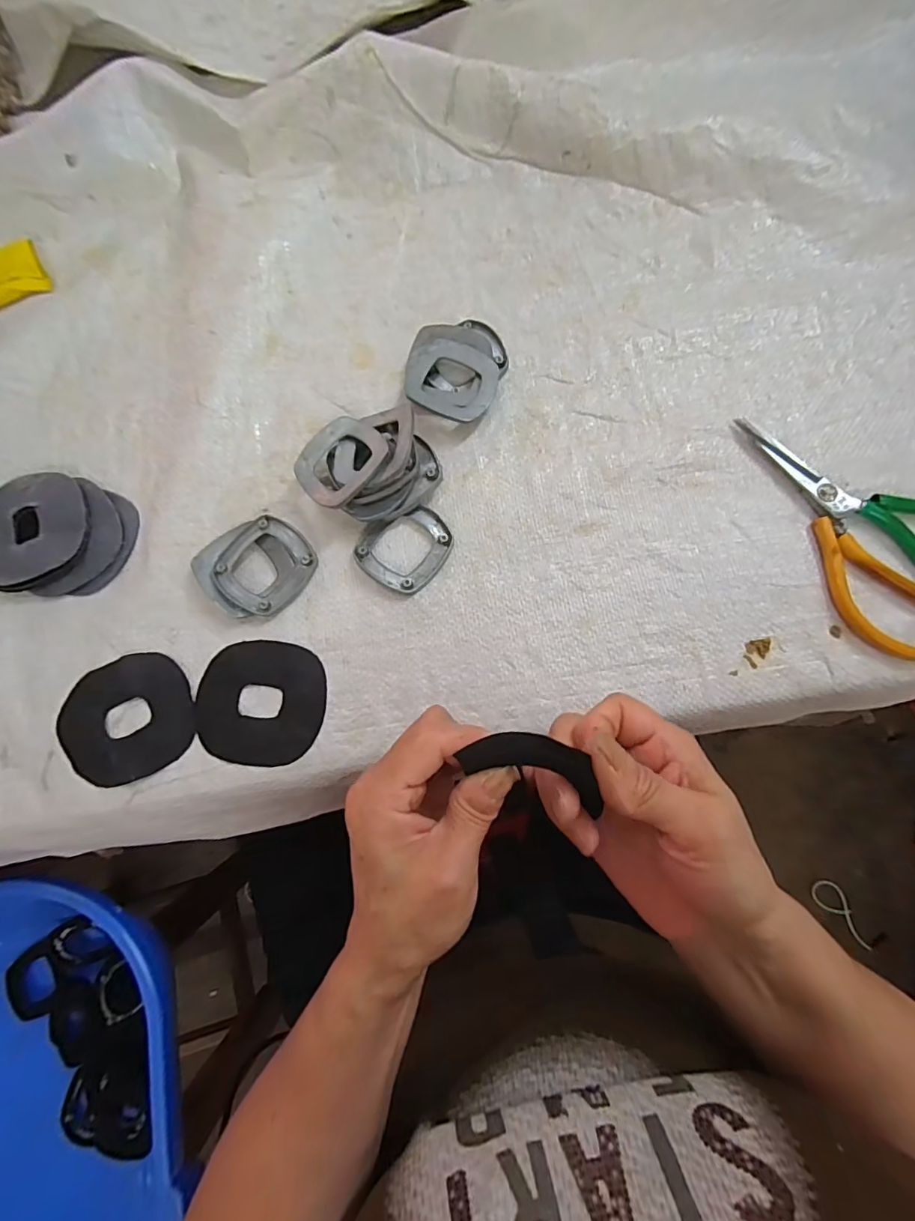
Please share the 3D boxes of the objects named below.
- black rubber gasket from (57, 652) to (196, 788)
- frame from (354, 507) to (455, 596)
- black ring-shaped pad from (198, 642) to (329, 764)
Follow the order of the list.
[{"bbox_3d":[-0.210,0.068,0.321,0.080,0.004,0.076,-30,78,-5],"label":"black rubber gasket"},{"bbox_3d":[-0.038,-0.045,0.343,0.061,0.009,0.060,37,81,9],"label":"frame"},{"bbox_3d":[-0.126,0.058,0.323,0.081,0.004,0.075,11,78,4],"label":"black ring-shaped pad"}]

